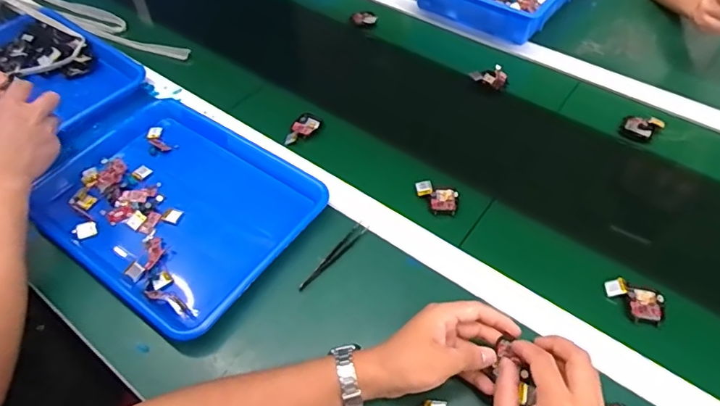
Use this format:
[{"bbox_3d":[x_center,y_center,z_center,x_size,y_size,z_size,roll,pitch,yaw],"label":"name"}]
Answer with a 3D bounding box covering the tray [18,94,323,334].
[{"bbox_3d":[-0.252,-0.009,0.632,0.376,0.039,0.254,31,59,22],"label":"tray"}]

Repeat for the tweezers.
[{"bbox_3d":[-0.030,0.063,0.580,0.013,0.010,0.114,32,60,23],"label":"tweezers"}]

